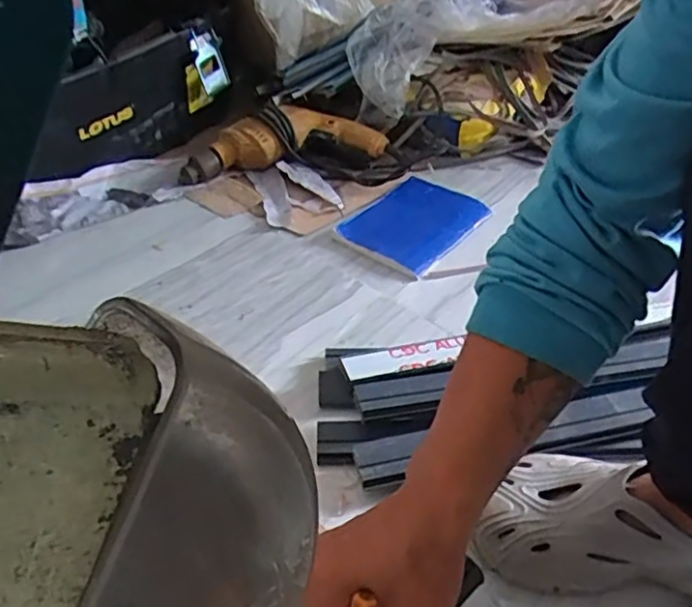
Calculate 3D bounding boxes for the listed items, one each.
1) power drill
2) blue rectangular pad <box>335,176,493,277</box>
[{"bbox_3d":[-0.102,-0.256,1.007,0.322,0.068,0.111,-11,43,-12],"label":"power drill"},{"bbox_3d":[0.102,-0.121,0.919,0.148,0.015,0.199,28,49,27],"label":"blue rectangular pad"}]

